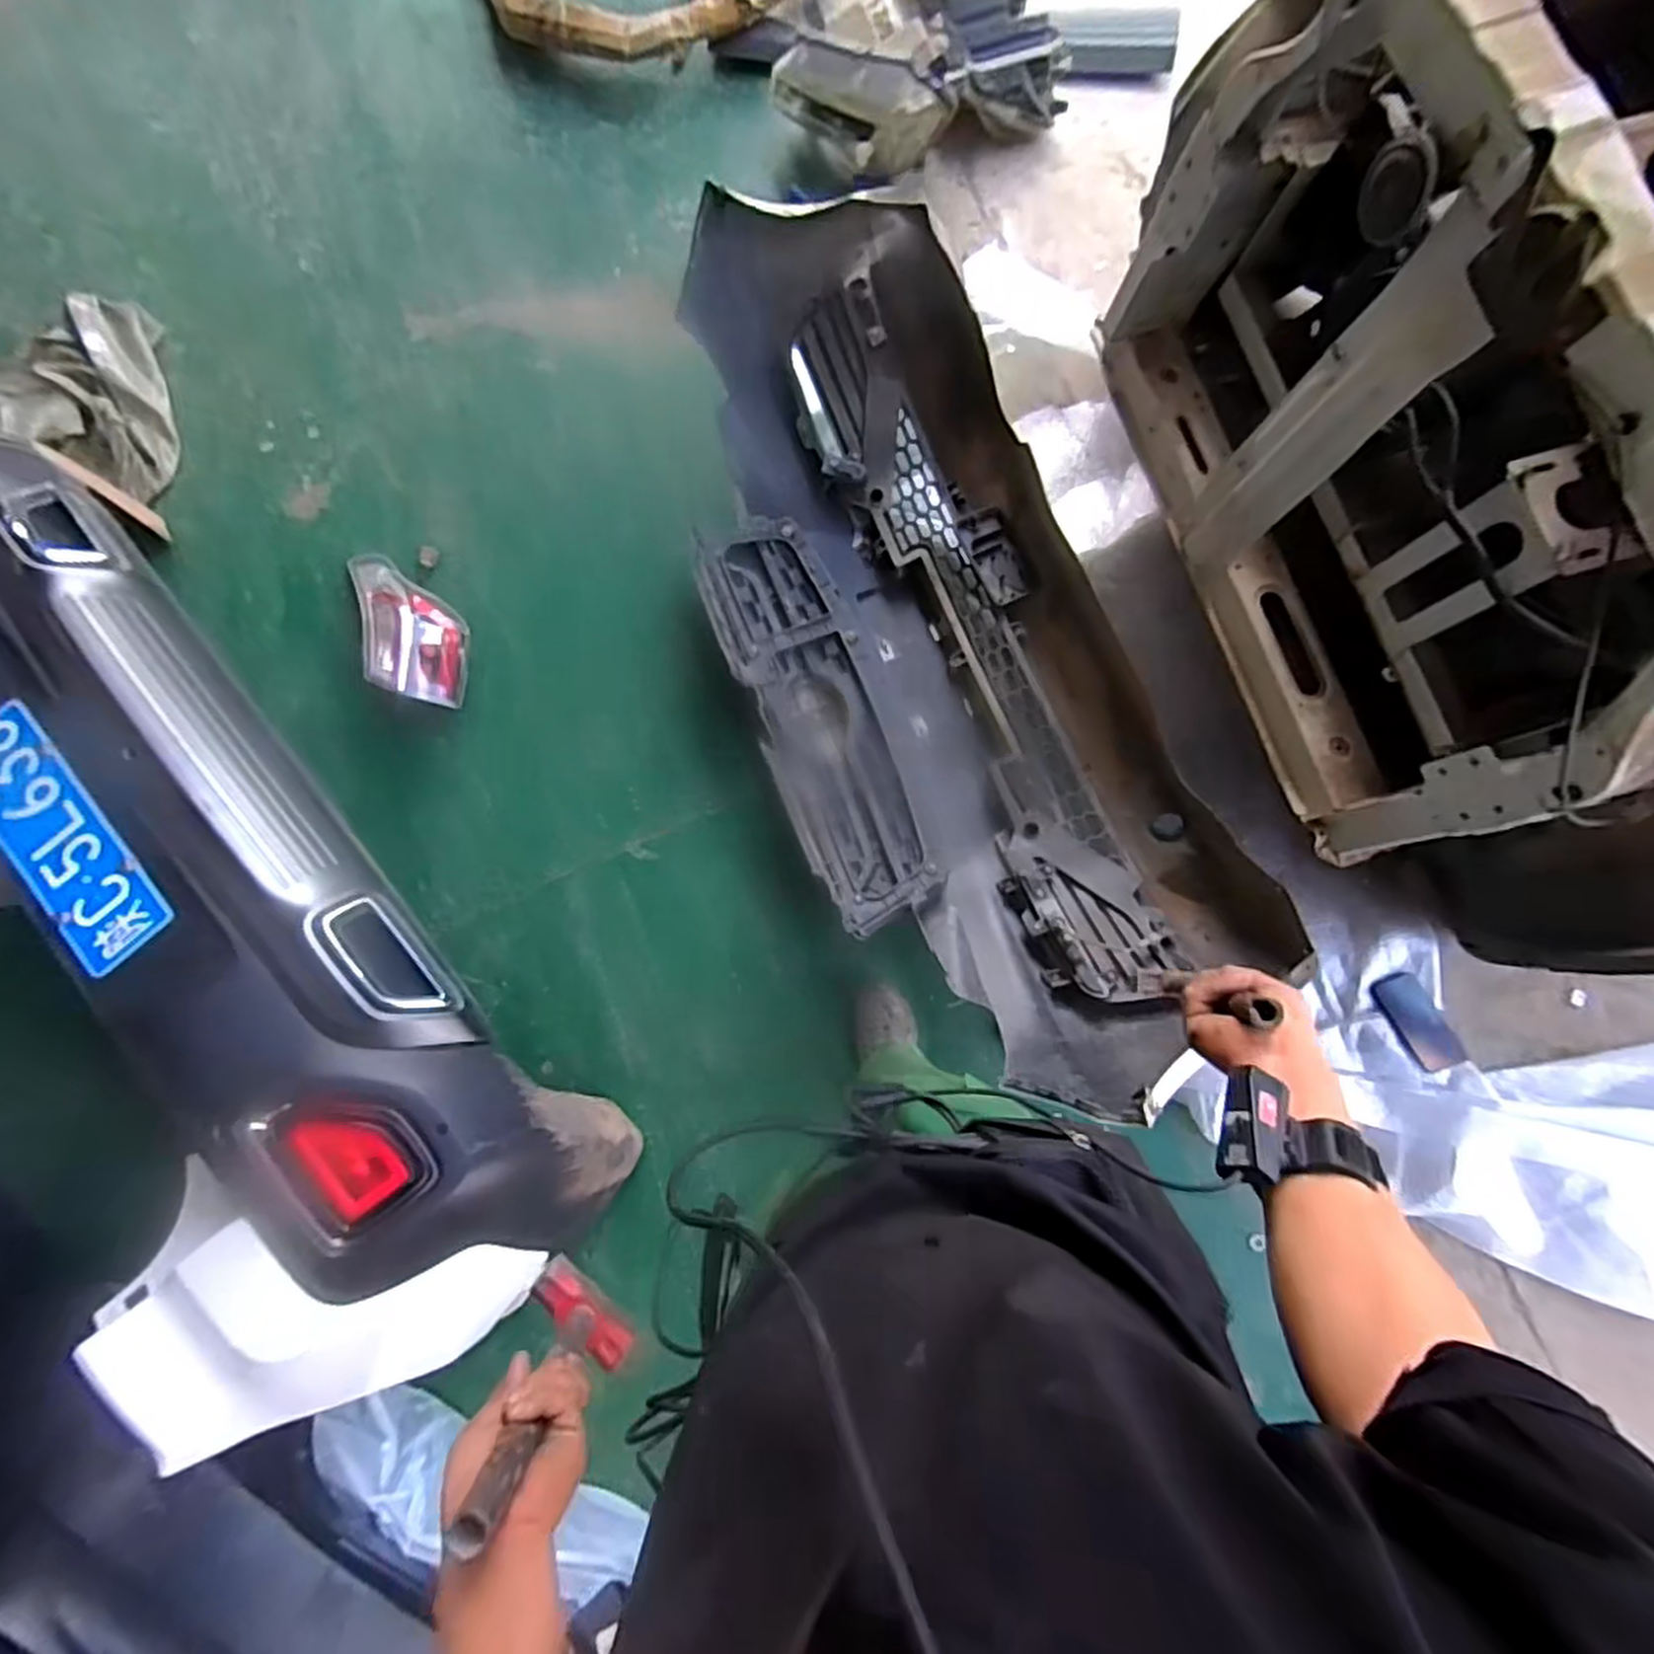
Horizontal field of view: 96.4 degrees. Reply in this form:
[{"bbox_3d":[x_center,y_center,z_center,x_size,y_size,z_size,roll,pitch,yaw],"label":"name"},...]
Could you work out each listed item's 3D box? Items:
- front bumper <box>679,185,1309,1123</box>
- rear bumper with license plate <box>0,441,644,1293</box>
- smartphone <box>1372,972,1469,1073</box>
[{"bbox_3d":[0.163,-0.325,1.333,0.639,0.392,1.520,-23,82,0],"label":"front bumper"},{"bbox_3d":[-0.967,0.050,1.174,0.411,0.380,1.642,-39,82,-2],"label":"rear bumper with license plate"},{"bbox_3d":[1.073,0.351,1.341,0.093,0.013,0.175,-26,75,0],"label":"smartphone"}]

